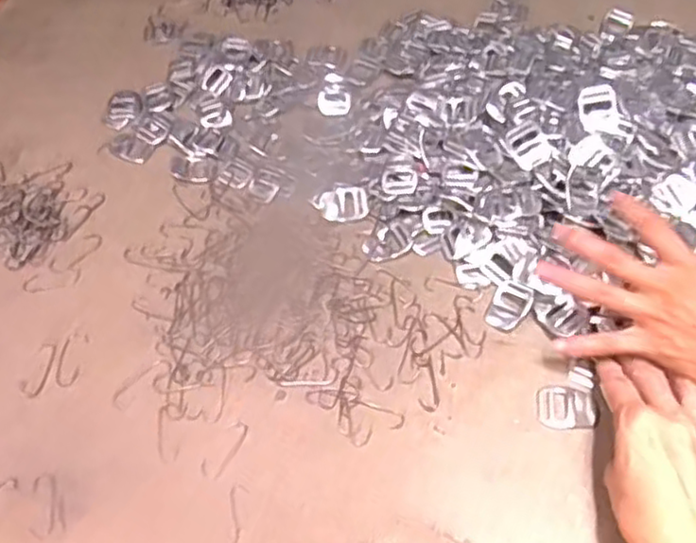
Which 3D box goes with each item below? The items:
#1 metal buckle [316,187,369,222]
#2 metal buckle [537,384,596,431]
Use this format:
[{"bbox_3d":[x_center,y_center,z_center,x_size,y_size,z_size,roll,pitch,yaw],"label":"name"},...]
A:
[{"bbox_3d":[-0.004,-0.055,0.574,0.041,0.004,0.031,-9,55,-5],"label":"metal buckle"},{"bbox_3d":[0.149,0.092,0.474,0.038,0.004,0.032,-2,55,0],"label":"metal buckle"}]

